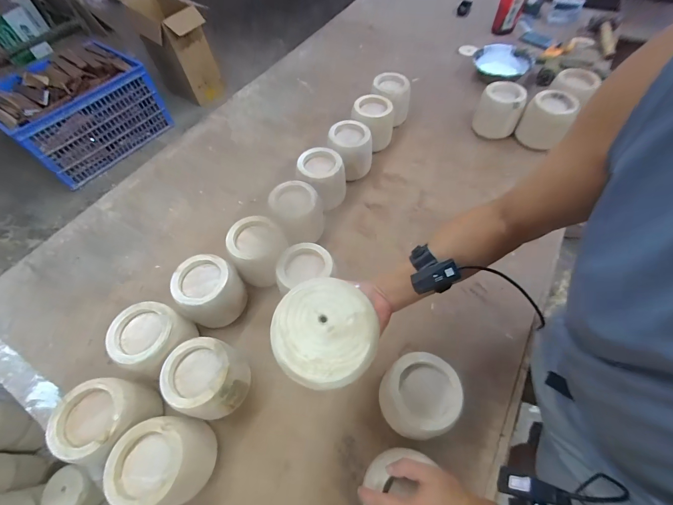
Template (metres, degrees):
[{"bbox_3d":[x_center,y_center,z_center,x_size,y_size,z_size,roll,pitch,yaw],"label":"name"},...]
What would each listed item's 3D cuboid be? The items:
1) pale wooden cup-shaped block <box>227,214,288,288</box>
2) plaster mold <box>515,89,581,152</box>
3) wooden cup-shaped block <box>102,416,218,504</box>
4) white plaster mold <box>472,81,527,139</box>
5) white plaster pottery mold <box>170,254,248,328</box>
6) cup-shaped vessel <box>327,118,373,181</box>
[{"bbox_3d":[-0.184,-0.002,0.753,0.128,0.128,0.132,-21,59,-10],"label":"pale wooden cup-shaped block"},{"bbox_3d":[0.644,-0.403,0.945,0.130,0.121,0.105,31,66,22],"label":"plaster mold"},{"bbox_3d":[-0.295,0.357,0.527,0.136,0.099,0.125,1,58,3],"label":"wooden cup-shaped block"},{"bbox_3d":[0.521,-0.458,0.983,0.135,0.118,0.117,22,63,17],"label":"white plaster mold"},{"bbox_3d":[-0.282,0.092,0.698,0.127,0.129,0.130,-1,58,2],"label":"white plaster pottery mold"},{"bbox_3d":[0.046,-0.308,0.929,0.129,0.137,0.124,1,58,3],"label":"cup-shaped vessel"}]

